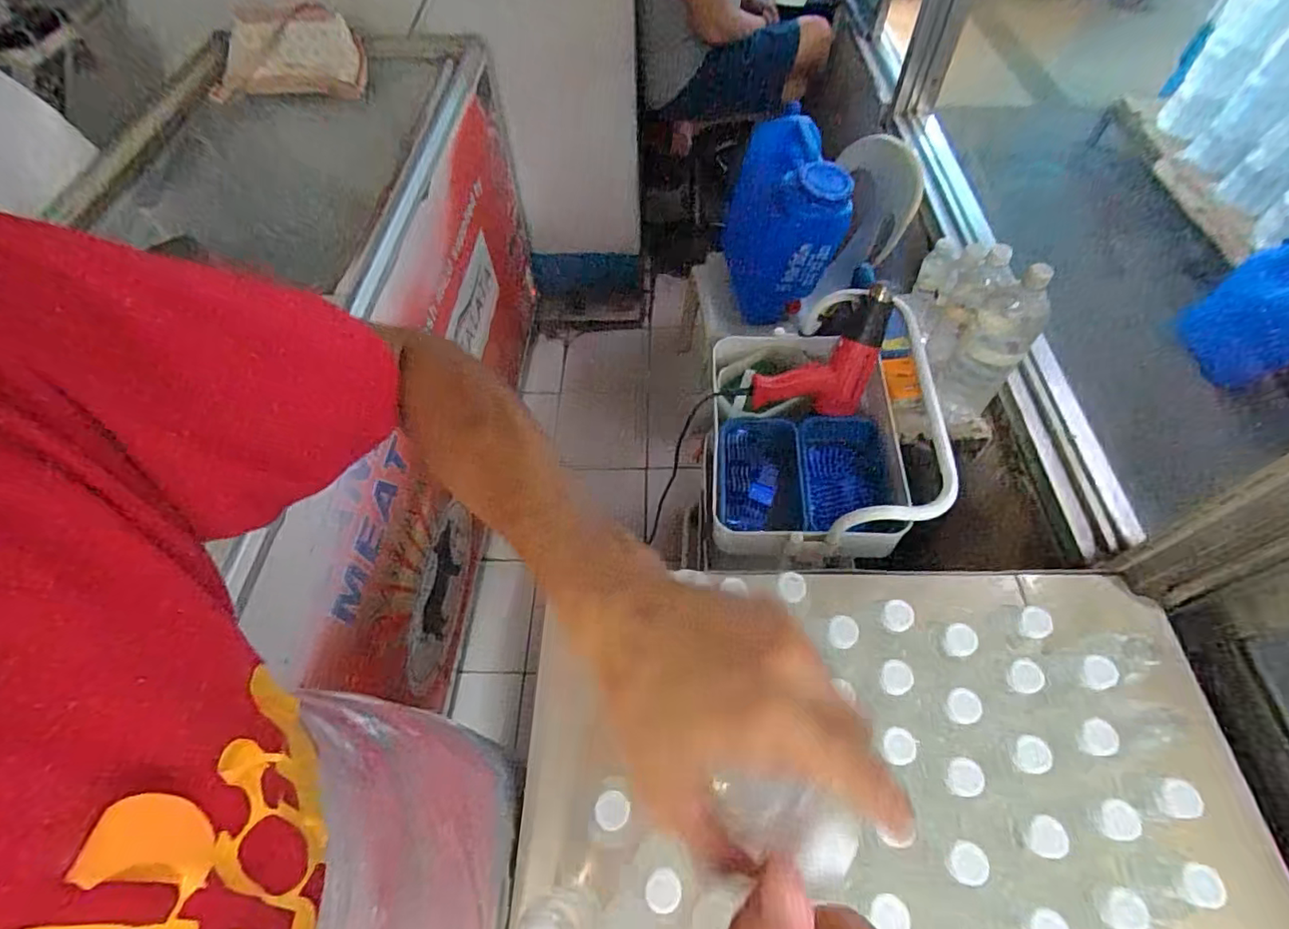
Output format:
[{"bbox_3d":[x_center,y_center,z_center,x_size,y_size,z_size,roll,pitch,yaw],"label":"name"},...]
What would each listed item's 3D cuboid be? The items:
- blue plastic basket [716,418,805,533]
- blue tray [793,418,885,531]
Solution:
[{"bbox_3d":[0.189,0.018,0.935,0.132,0.048,0.198,3,57,3],"label":"blue plastic basket"},{"bbox_3d":[0.325,0.016,0.924,0.140,0.054,0.195,2,57,3],"label":"blue tray"}]

